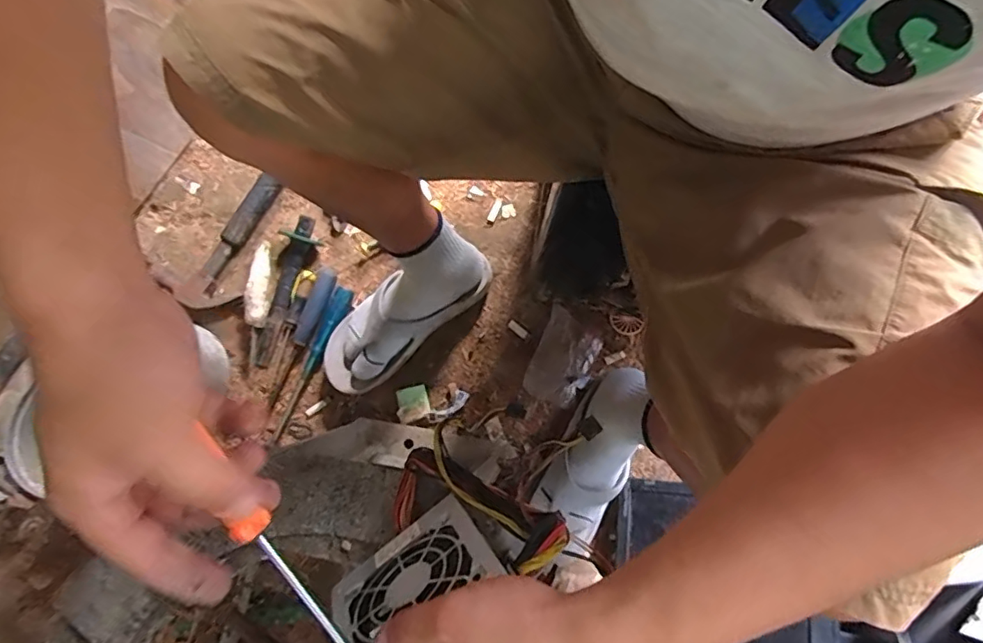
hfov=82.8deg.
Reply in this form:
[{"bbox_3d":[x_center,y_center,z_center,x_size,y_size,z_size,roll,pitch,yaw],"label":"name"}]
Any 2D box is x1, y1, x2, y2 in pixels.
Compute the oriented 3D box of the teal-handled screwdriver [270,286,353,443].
[{"bbox_3d":[-0.259,0.060,0.806,0.029,0.022,0.234,21,78,6],"label":"teal-handled screwdriver"}]

